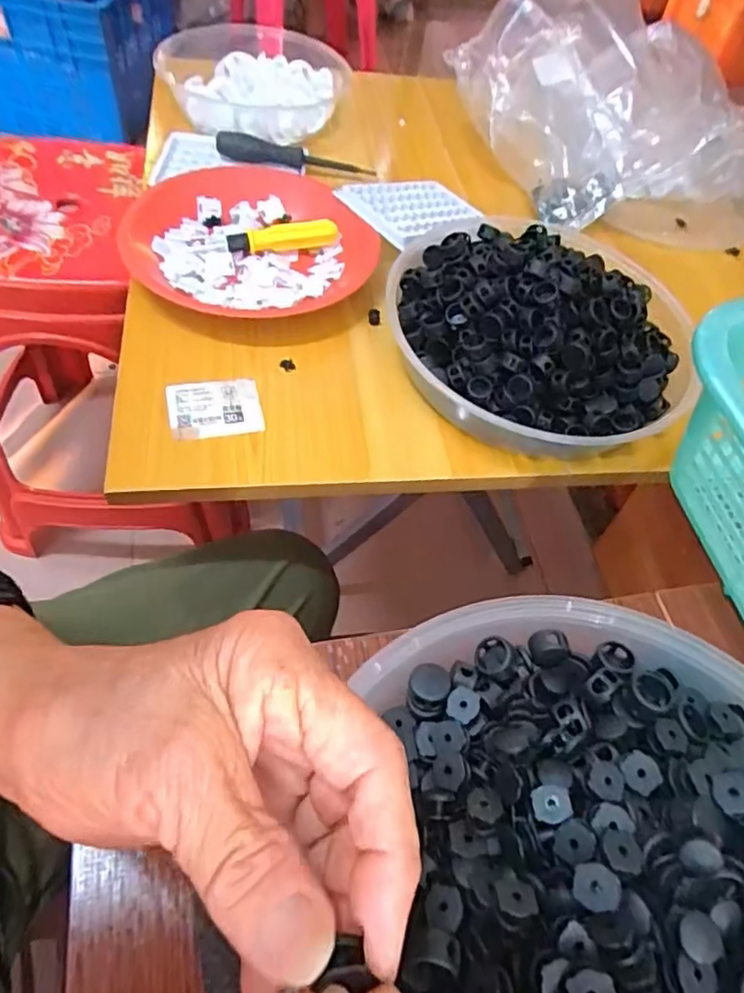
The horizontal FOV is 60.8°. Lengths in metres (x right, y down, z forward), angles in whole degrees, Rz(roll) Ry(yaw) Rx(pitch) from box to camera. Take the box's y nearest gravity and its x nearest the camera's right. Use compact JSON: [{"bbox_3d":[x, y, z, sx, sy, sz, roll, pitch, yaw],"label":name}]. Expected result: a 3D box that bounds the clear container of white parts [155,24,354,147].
[{"bbox_3d":[-0.122,-0.437,0.659,0.173,0.057,0.208,5,54,-4],"label":"clear container of white parts"}]

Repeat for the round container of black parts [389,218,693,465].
[{"bbox_3d":[0.129,-0.126,0.462,0.233,0.079,0.213,3,54,-5],"label":"round container of black parts"}]

